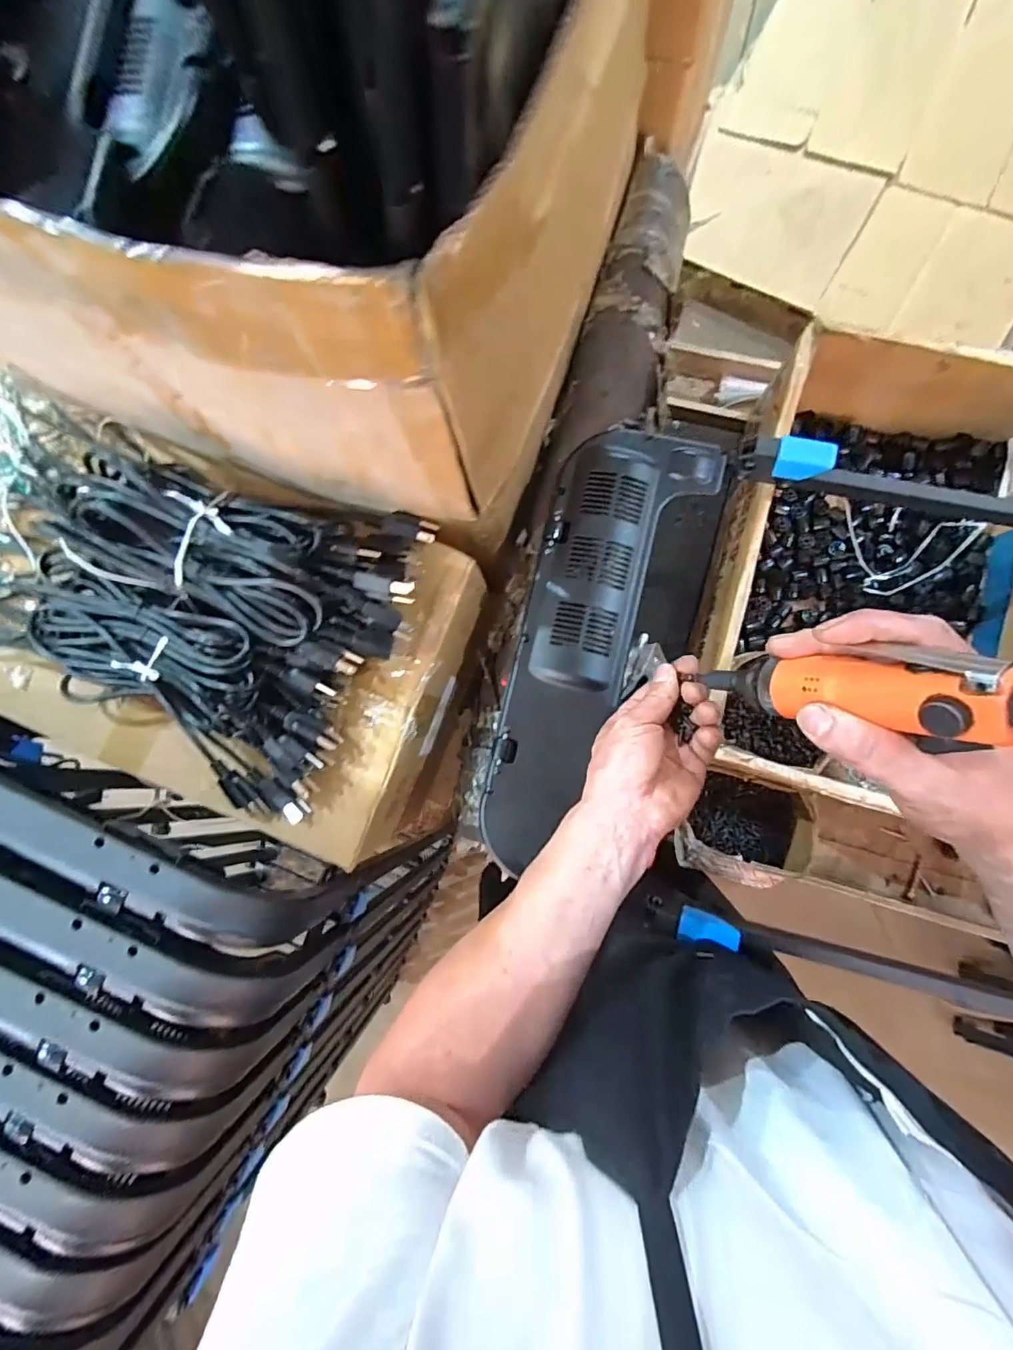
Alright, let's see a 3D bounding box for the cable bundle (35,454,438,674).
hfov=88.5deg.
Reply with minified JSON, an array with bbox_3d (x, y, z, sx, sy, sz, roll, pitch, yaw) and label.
[{"bbox_3d":[-0.277,-0.111,0.490,0.375,0.087,0.165,10,86,6],"label":"cable bundle"}]

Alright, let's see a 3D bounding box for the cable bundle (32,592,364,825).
[{"bbox_3d":[-0.317,0.020,0.510,0.306,0.071,0.169,18,87,7],"label":"cable bundle"}]

